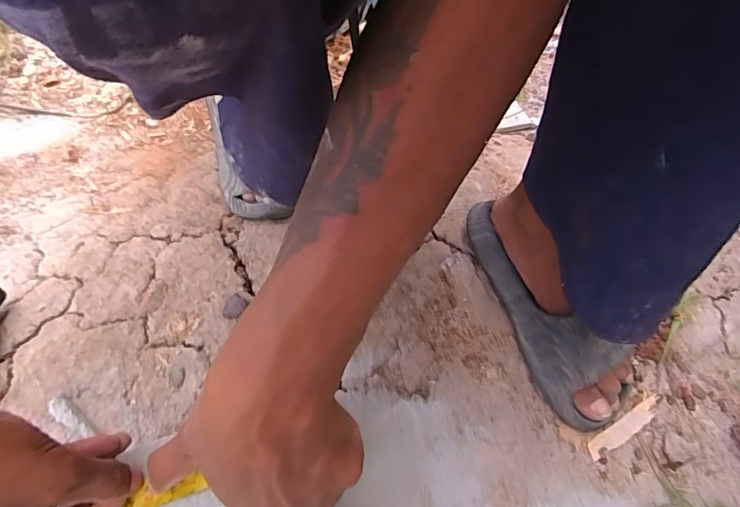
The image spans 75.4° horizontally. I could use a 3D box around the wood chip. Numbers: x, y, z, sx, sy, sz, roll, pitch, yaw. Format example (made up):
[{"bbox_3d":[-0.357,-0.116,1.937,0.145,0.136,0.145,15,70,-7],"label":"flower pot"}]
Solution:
[{"bbox_3d":[0.249,0.170,0.468,0.095,0.004,0.021,-26,81,-19],"label":"wood chip"}]

